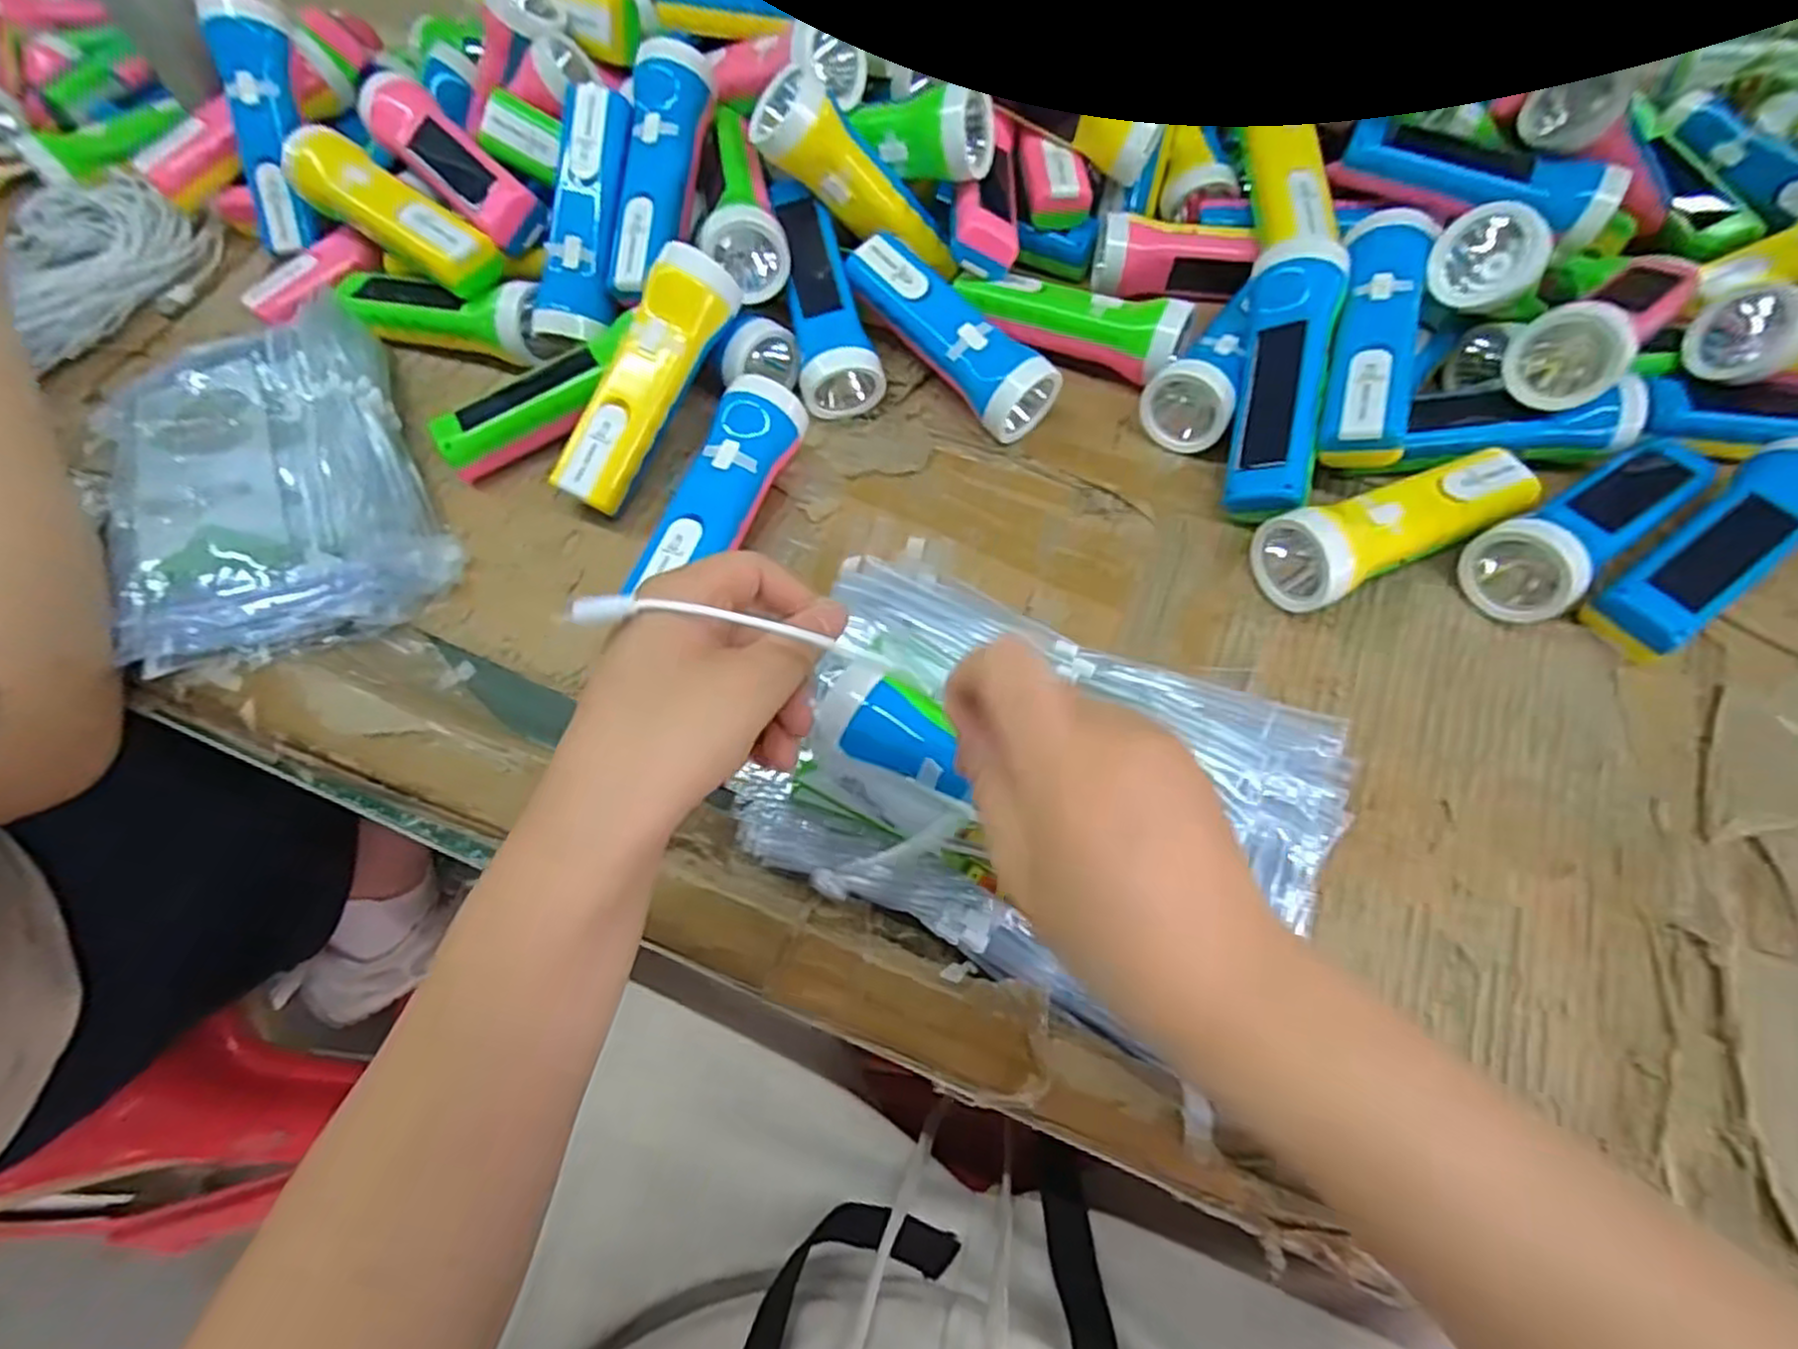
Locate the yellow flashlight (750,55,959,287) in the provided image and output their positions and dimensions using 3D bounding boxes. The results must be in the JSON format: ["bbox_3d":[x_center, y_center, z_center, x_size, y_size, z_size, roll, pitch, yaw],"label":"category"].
[{"bbox_3d":[-0.023,-0.318,0.491,0.147,0.051,0.044,25,53,-35],"label":"yellow flashlight"}]

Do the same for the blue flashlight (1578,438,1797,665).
[{"bbox_3d":[0.445,-0.067,0.410,0.166,0.054,0.049,-32,67,-17],"label":"blue flashlight"}]

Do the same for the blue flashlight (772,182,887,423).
[{"bbox_3d":[-0.054,-0.253,0.503,0.051,0.050,0.168,-15,72,0],"label":"blue flashlight"}]

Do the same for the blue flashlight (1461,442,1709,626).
[{"bbox_3d":[0.383,-0.084,0.419,0.162,0.055,0.051,-30,66,-16],"label":"blue flashlight"}]

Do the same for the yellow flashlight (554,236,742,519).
[{"bbox_3d":[-0.151,-0.175,0.454,0.041,0.040,0.161,26,87,14],"label":"yellow flashlight"}]

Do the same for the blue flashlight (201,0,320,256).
[{"bbox_3d":[-0.457,-0.404,0.551,0.051,0.045,0.174,-1,102,0],"label":"blue flashlight"}]

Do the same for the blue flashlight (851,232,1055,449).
[{"bbox_3d":[0.030,-0.216,0.495,0.056,0.061,0.159,-37,68,-19],"label":"blue flashlight"}]

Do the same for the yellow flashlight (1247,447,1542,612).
[{"bbox_3d":[0.276,-0.084,0.420,0.161,0.051,0.052,-23,64,-13],"label":"yellow flashlight"}]

